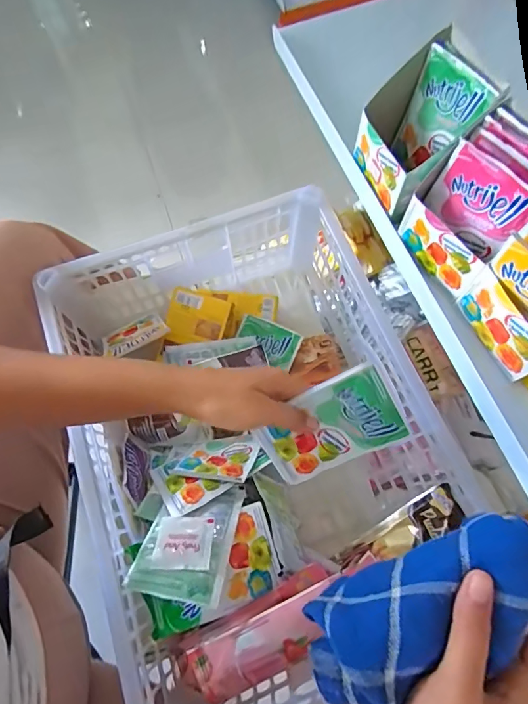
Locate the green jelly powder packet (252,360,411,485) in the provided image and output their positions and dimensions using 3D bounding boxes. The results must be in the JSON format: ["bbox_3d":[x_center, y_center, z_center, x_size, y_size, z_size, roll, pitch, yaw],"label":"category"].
[{"bbox_3d":[0.055,0.065,0.346,0.112,0.008,0.078,-28,111,12],"label":"green jelly powder packet"}]

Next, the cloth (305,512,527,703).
[{"bbox_3d":[0.089,0.146,0.236,0.142,0.050,0.064,-36,72,2],"label":"cloth"}]

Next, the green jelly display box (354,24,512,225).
[{"bbox_3d":[0.132,-0.187,0.355,0.073,0.096,0.092,-21,70,-5],"label":"green jelly display box"}]

